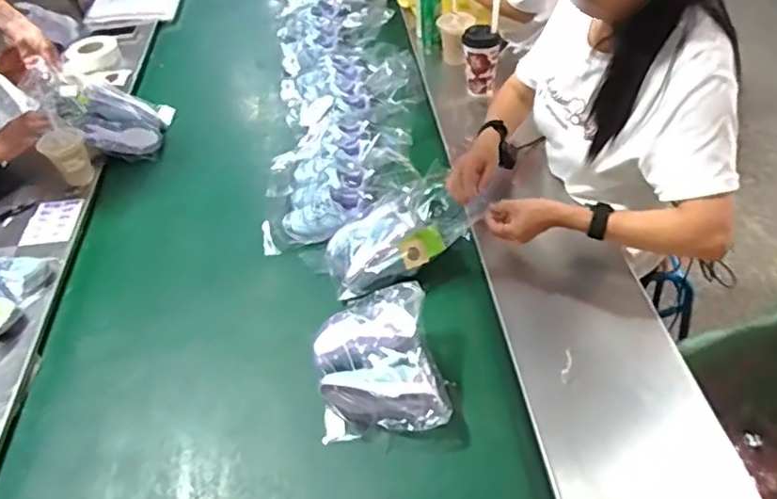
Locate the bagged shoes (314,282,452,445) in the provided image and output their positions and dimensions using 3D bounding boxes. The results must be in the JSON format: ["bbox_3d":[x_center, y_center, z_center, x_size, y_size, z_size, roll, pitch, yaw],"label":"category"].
[{"bbox_3d":[-0.018,0.175,0.907,0.180,0.096,0.211,-8,46,-1],"label":"bagged shoes"}]

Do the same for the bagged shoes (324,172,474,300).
[{"bbox_3d":[0.022,-0.021,1.093,0.278,0.102,0.168,-29,50,-20],"label":"bagged shoes"}]

